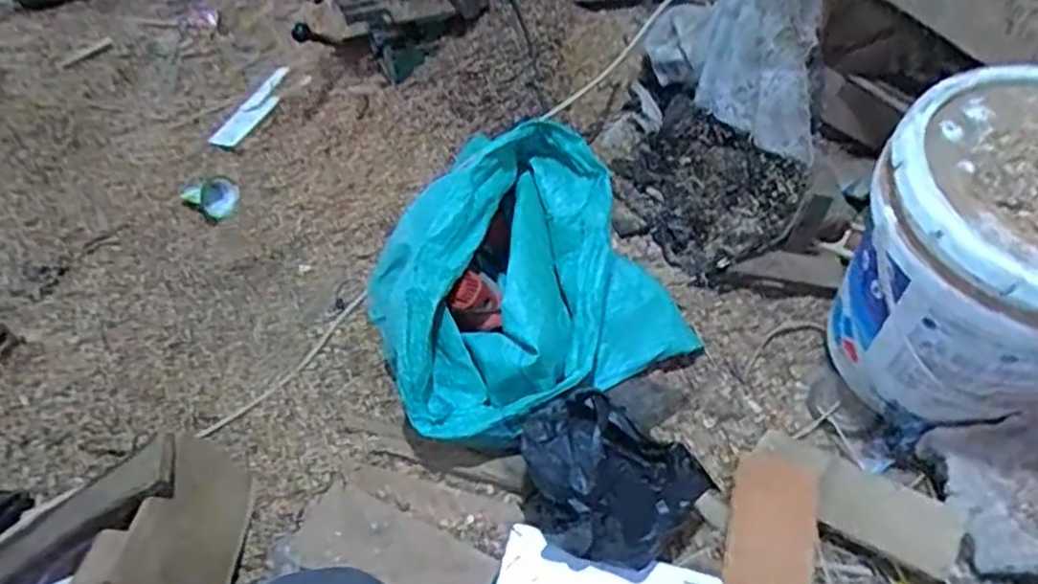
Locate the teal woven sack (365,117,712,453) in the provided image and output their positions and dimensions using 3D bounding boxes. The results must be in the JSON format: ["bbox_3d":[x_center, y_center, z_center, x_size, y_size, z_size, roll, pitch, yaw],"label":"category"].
[{"bbox_3d":[0.010,-0.020,0.939,0.374,0.233,0.348,-15,47,-14],"label":"teal woven sack"}]

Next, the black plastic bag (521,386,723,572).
[{"bbox_3d":[0.102,0.189,0.780,0.193,0.149,0.155,4,45,5],"label":"black plastic bag"}]

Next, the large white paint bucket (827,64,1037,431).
[{"bbox_3d":[0.517,-0.002,0.799,0.286,0.354,0.277,0,45,0],"label":"large white paint bucket"}]

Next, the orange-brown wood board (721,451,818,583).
[{"bbox_3d":[0.259,0.268,0.768,0.087,0.017,0.212,1,52,23],"label":"orange-brown wood board"}]

